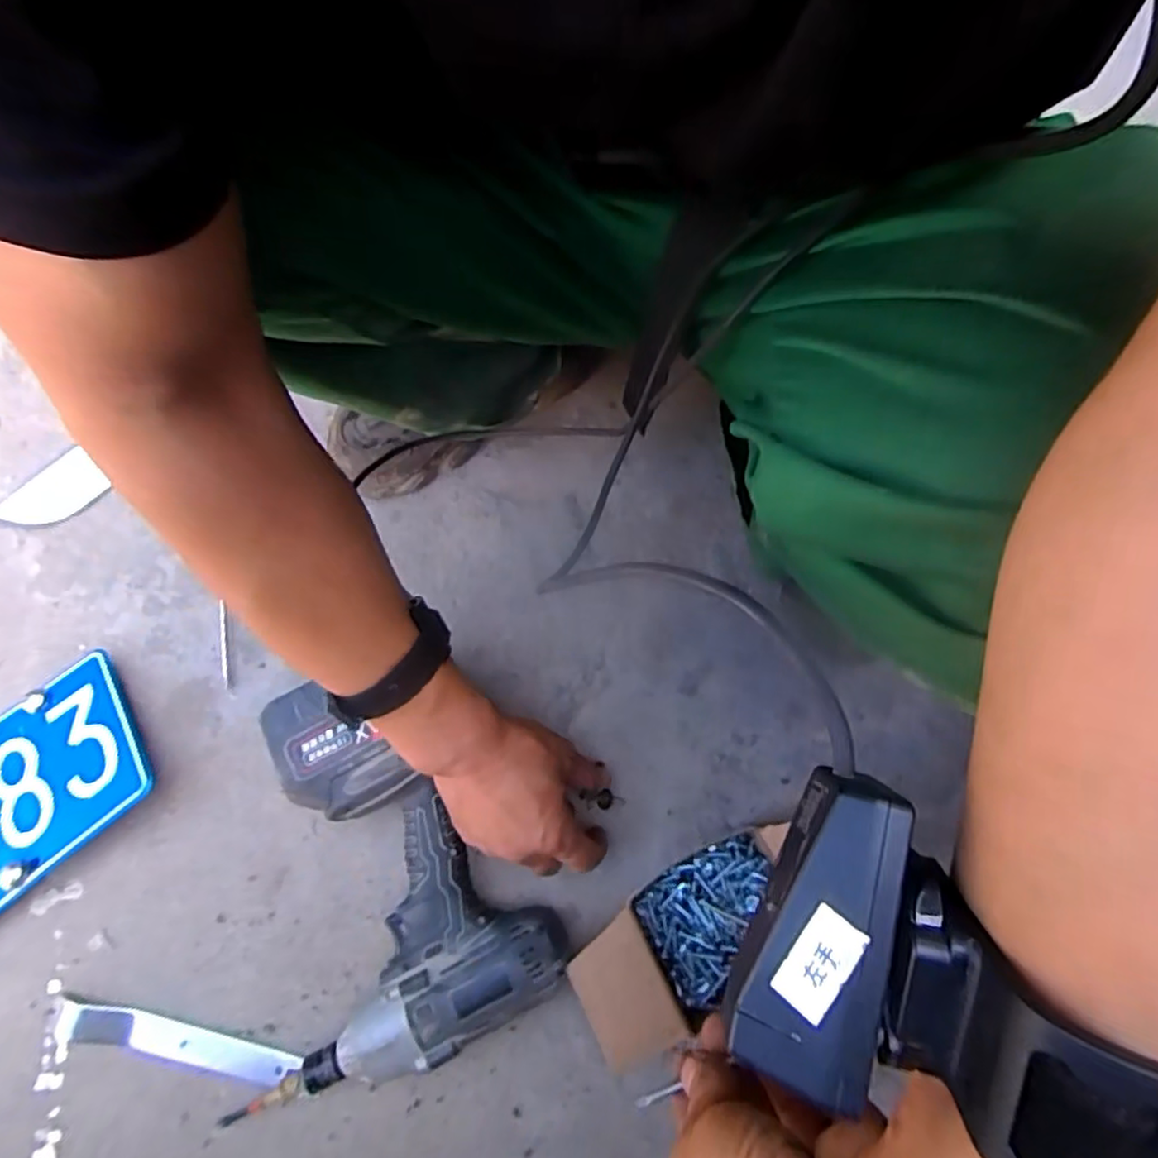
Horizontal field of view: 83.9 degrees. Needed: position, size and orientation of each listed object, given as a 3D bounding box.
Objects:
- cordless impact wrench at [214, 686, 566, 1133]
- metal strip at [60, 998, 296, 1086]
[{"bbox_3d":[-0.167,0.229,0.436,0.211,0.077,0.259,-42,76,-12],"label":"cordless impact wrench"},{"bbox_3d":[-0.279,0.317,0.440,0.175,0.015,0.035,7,72,3],"label":"metal strip"}]

